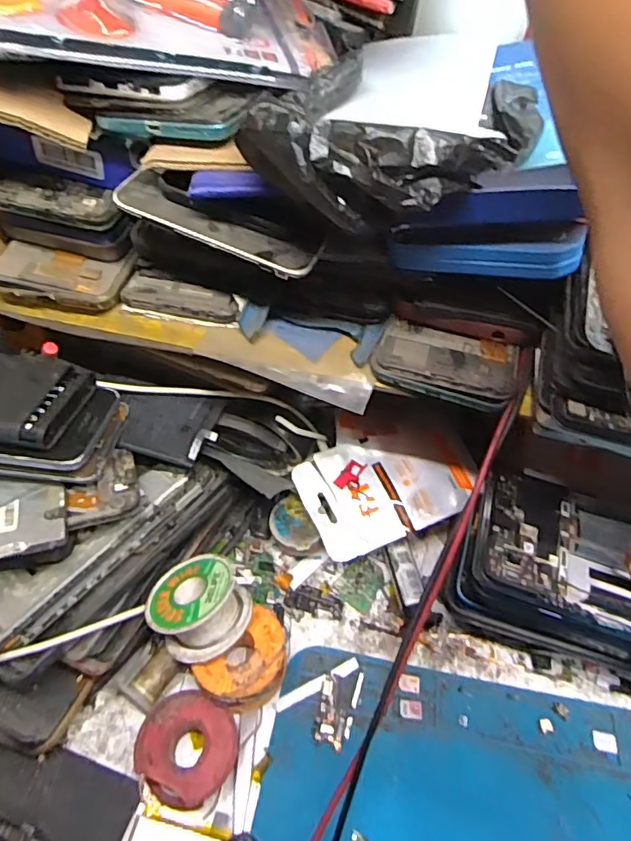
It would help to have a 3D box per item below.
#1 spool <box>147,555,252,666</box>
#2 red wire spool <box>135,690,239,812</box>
[{"bbox_3d":[-0.068,0.108,0.306,0.052,0.029,0.052,-16,31,7],"label":"spool"},{"bbox_3d":[-0.068,0.178,0.284,0.052,0.023,0.050,1,52,-1],"label":"red wire spool"}]

